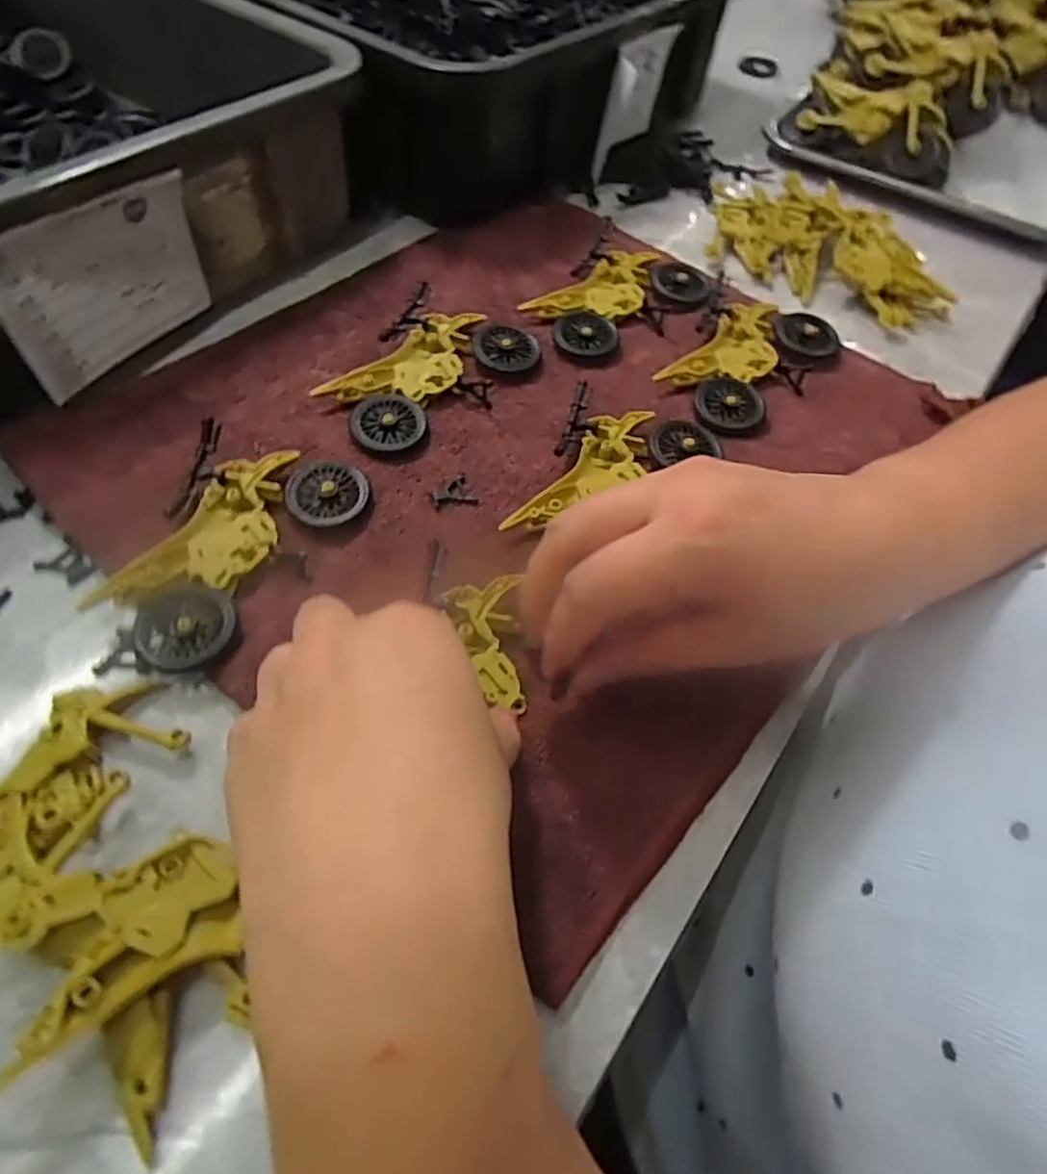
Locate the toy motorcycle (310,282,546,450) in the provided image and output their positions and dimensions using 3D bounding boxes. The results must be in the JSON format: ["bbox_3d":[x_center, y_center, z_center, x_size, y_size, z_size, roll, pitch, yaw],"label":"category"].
[{"bbox_3d":[-0.052,-0.115,0.368,0.074,0.017,0.112,30,59,15],"label":"toy motorcycle"}]

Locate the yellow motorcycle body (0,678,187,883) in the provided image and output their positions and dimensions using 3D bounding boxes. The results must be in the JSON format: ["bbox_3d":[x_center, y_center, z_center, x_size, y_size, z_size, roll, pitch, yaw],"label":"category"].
[{"bbox_3d":[-0.163,0.070,0.236,0.052,0.014,0.094,26,58,13],"label":"yellow motorcycle body"}]

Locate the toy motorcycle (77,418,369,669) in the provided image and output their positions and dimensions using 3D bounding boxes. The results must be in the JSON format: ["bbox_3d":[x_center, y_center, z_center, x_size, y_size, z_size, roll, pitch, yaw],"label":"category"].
[{"bbox_3d":[-0.123,-0.019,0.293,0.071,0.022,0.113,18,56,7],"label":"toy motorcycle"}]

